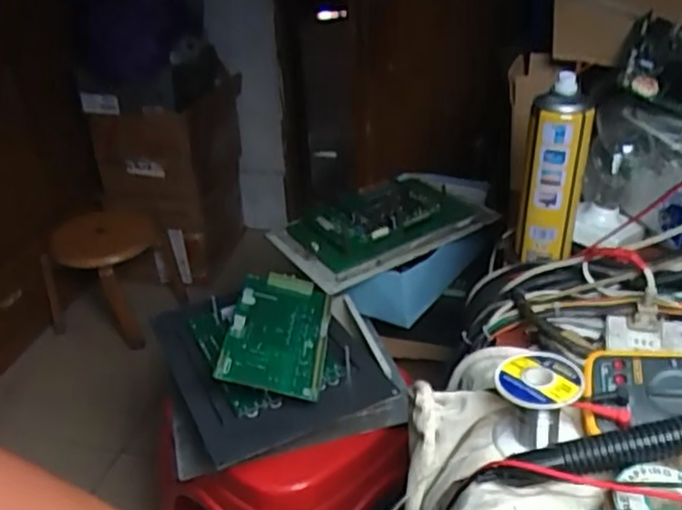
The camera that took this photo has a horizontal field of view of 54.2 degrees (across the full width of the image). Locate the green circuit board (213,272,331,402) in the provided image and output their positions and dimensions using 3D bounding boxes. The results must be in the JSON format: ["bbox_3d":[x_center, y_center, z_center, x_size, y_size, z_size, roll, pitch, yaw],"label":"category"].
[{"bbox_3d":[-0.076,0.091,0.822,0.117,0.015,0.205,13,39,-4],"label":"green circuit board"}]

